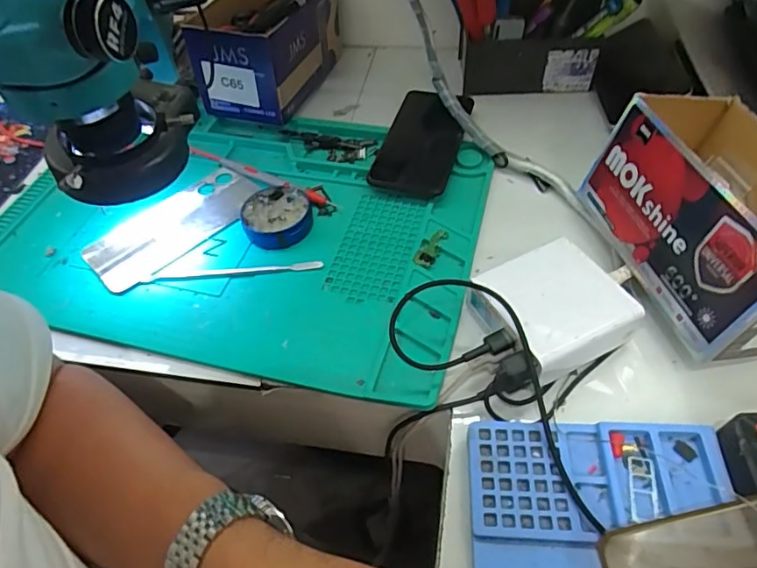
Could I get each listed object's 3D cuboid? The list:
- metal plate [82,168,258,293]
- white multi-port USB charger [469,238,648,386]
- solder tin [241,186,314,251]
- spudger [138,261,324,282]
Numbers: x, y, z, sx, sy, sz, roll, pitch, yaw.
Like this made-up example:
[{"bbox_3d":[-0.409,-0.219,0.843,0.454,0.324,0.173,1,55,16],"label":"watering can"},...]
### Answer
[{"bbox_3d":[-0.188,-0.056,0.493,0.073,0.006,0.158,35,62,28],"label":"metal plate"},{"bbox_3d":[0.124,0.019,0.384,0.088,0.040,0.083,-22,53,-12],"label":"white multi-port USB charger"},{"bbox_3d":[-0.090,-0.061,0.476,0.059,0.019,0.059,-2,51,3],"label":"solder tin"},{"bbox_3d":[-0.127,-0.012,0.453,0.158,0.004,0.012,-3,51,2],"label":"spudger"}]

